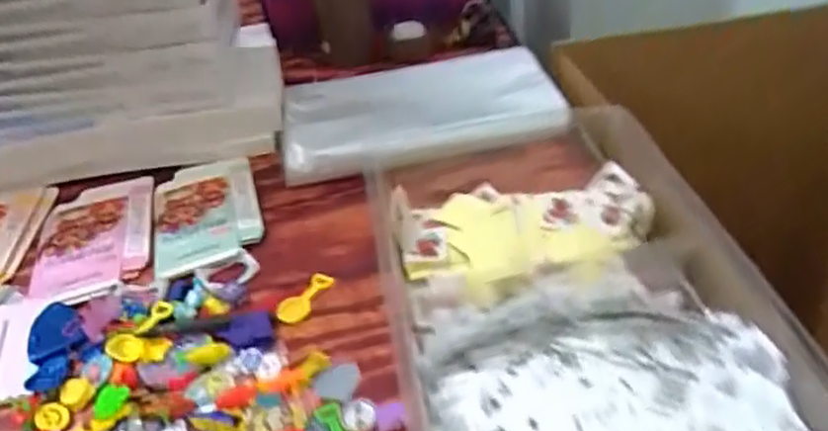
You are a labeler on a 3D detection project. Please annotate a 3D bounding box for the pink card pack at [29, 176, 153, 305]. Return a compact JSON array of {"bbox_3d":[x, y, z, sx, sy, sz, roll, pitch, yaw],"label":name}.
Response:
[{"bbox_3d":[-0.264,0.019,0.562,0.091,0.007,0.149,-14,40,-10],"label":"pink card pack"}]

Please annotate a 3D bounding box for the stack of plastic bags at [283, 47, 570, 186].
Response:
[{"bbox_3d":[0.008,-0.101,0.639,0.258,0.038,0.144,-10,40,-4],"label":"stack of plastic bags"}]

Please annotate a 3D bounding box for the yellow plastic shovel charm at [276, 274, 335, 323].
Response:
[{"bbox_3d":[-0.078,0.058,0.486,0.021,0.005,0.050,13,43,22],"label":"yellow plastic shovel charm"}]

